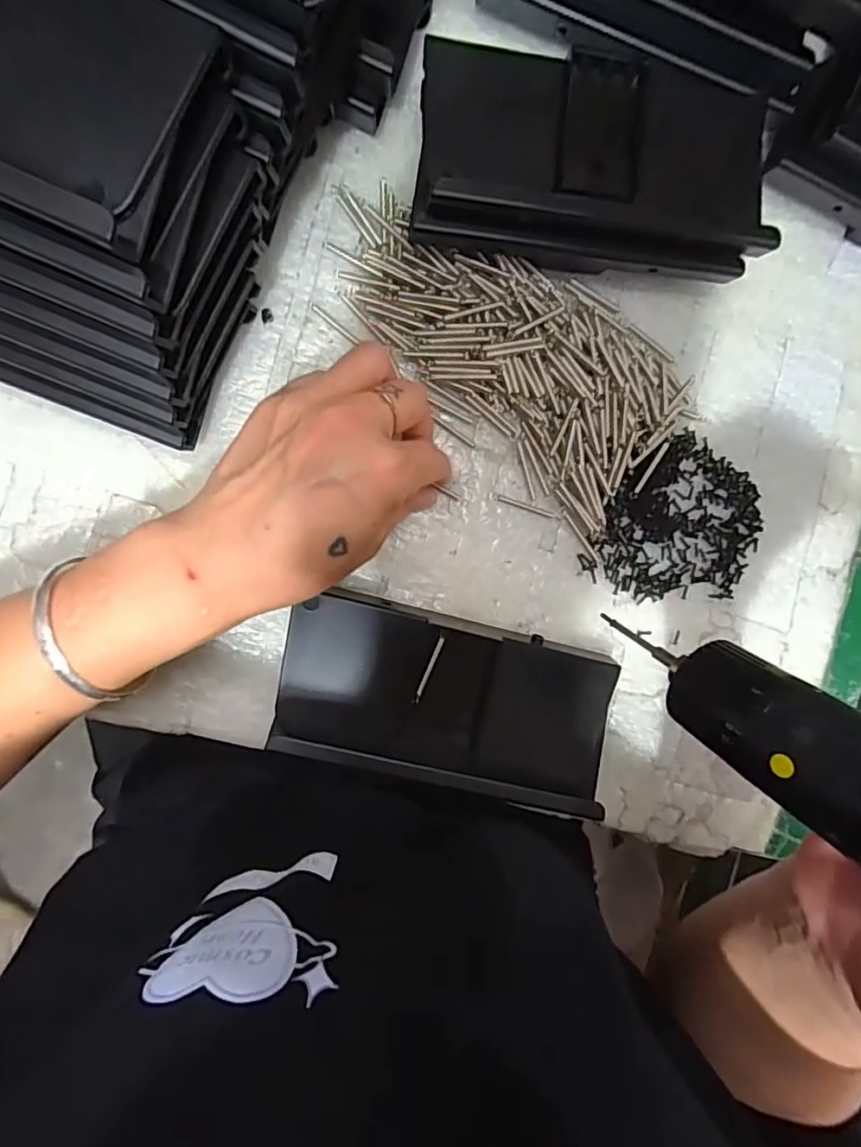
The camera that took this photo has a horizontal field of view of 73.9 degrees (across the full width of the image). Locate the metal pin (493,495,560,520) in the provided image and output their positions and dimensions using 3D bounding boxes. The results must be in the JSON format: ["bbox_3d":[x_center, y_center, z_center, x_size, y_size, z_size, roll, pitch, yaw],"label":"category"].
[{"bbox_3d":[0.051,-0.036,0.303,0.037,0.004,0.004,17,89,-8],"label":"metal pin"}]

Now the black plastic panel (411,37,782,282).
[{"bbox_3d":[0.080,-0.198,0.282,0.171,0.038,0.081,4,91,-8],"label":"black plastic panel"}]

